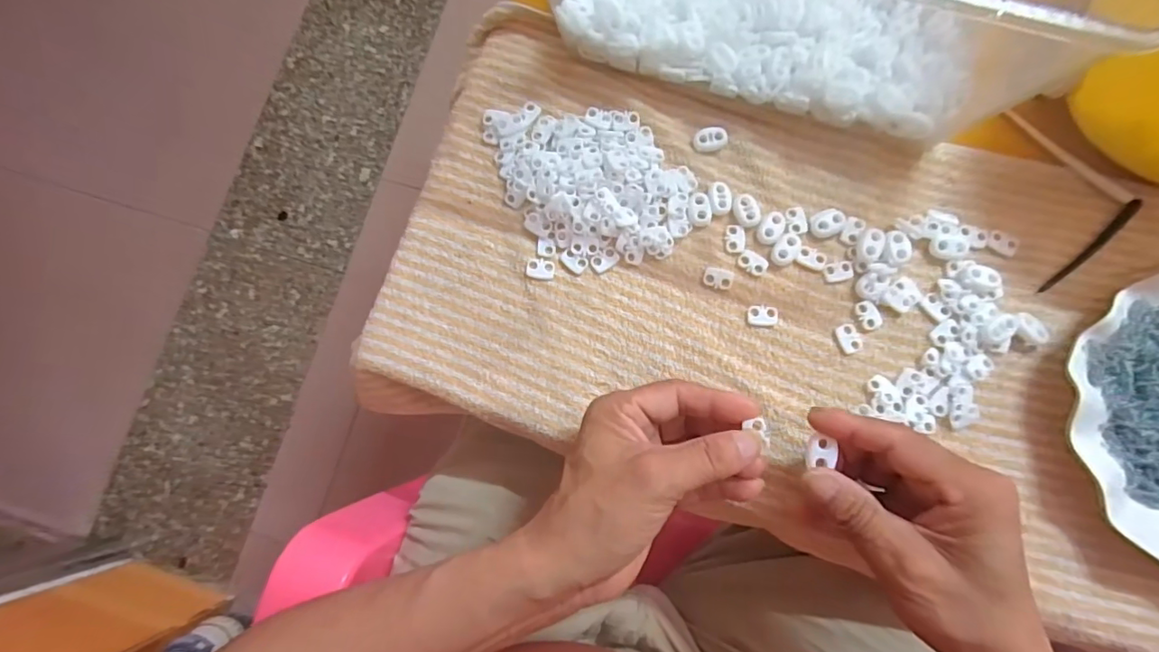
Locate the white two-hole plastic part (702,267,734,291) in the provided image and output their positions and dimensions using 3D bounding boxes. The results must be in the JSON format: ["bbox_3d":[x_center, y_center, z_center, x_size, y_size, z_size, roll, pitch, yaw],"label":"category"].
[{"bbox_3d":[0.089,-0.030,0.342,0.018,0.004,0.013,12,81,4],"label":"white two-hole plastic part"}]

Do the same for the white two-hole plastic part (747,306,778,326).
[{"bbox_3d":[0.117,-0.006,0.338,0.019,0.004,0.013,5,81,3],"label":"white two-hole plastic part"}]

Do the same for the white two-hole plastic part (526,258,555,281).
[{"bbox_3d":[-0.025,-0.037,0.348,0.019,0.004,0.014,6,81,4],"label":"white two-hole plastic part"}]

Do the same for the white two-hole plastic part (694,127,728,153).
[{"bbox_3d":[0.088,-0.124,0.355,0.022,0.007,0.015,2,81,3],"label":"white two-hole plastic part"}]

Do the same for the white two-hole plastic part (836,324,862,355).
[{"bbox_3d":[0.169,0.008,0.333,0.013,0.004,0.018,-22,80,-1],"label":"white two-hole plastic part"}]

